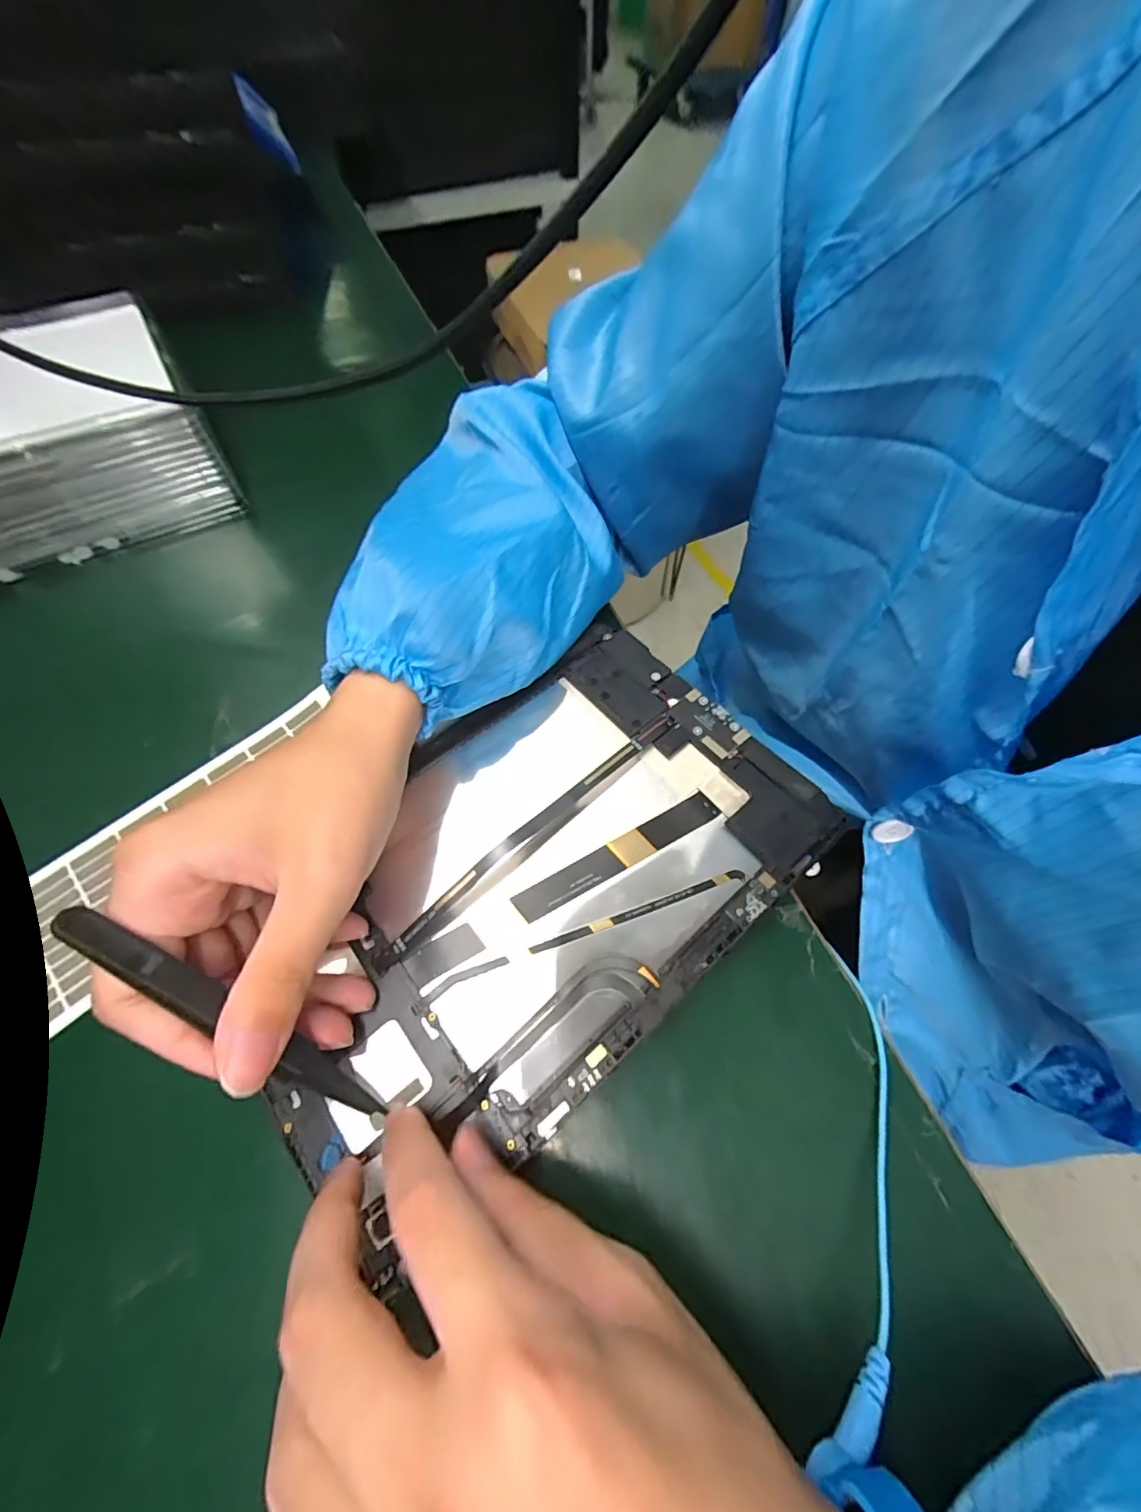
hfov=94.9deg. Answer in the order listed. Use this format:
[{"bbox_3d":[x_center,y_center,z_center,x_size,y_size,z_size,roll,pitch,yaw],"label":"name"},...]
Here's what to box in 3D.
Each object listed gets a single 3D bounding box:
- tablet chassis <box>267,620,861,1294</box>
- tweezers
[{"bbox_3d":[-0.016,0.043,0.219,0.228,0.015,0.150,-37,67,-18],"label":"tablet chassis"},{"bbox_3d":[-0.100,0.080,0.157,0.109,0.012,0.010,47,65,-19],"label":"tweezers"}]

